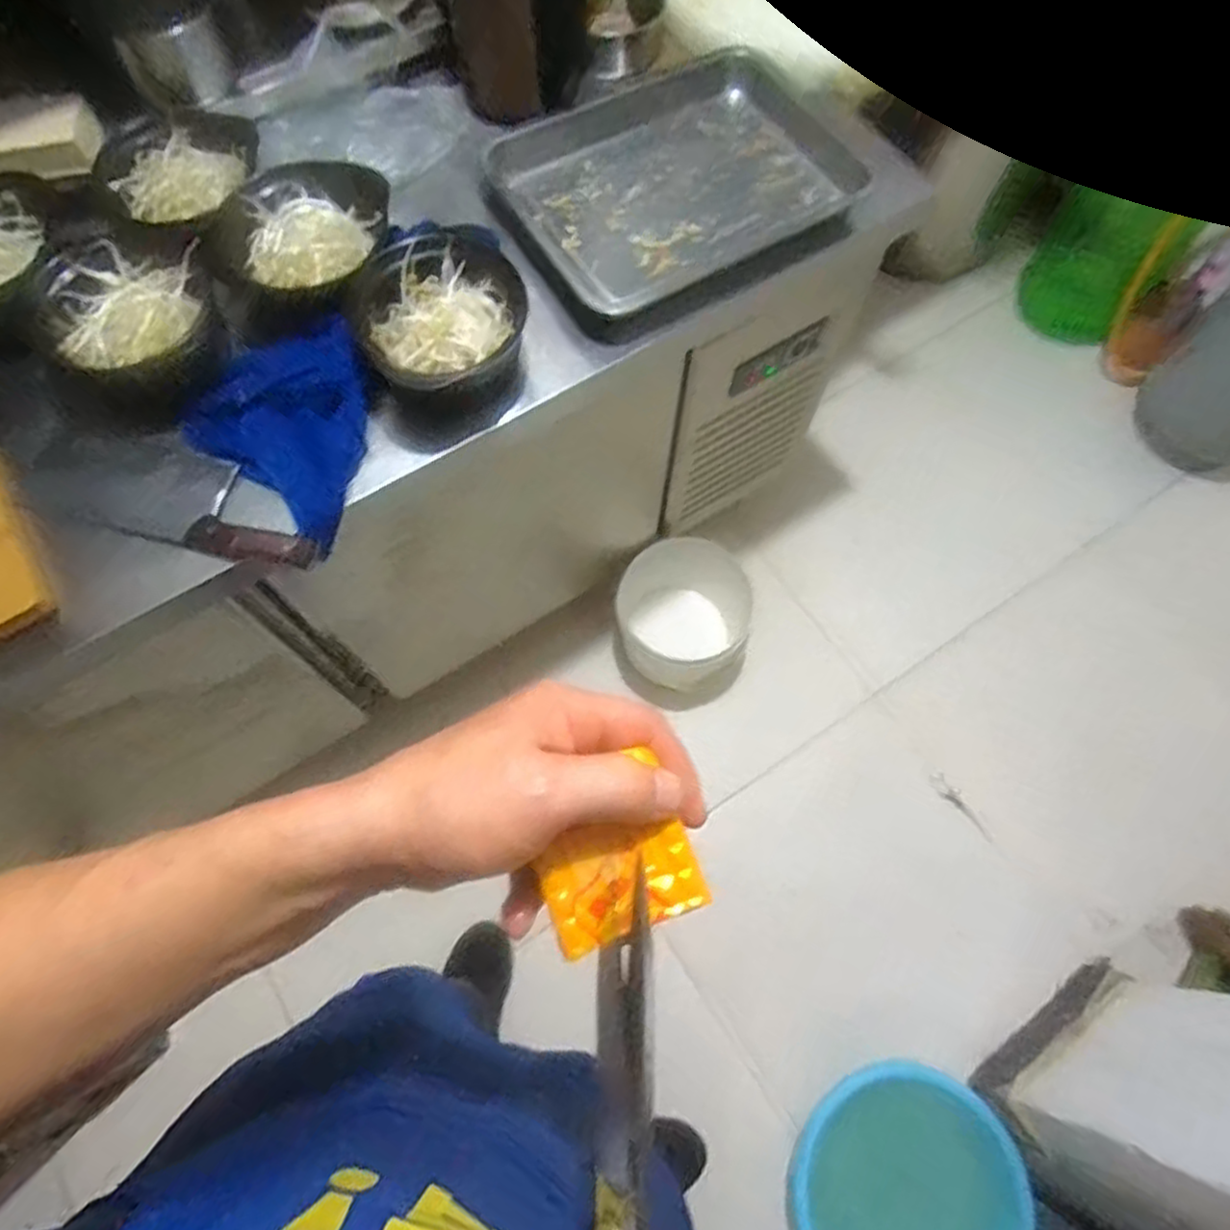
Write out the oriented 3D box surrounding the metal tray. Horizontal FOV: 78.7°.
[{"bbox_3d":[0.087,-0.514,0.898,0.416,0.052,0.296,-29,73,-12],"label":"metal tray"}]

